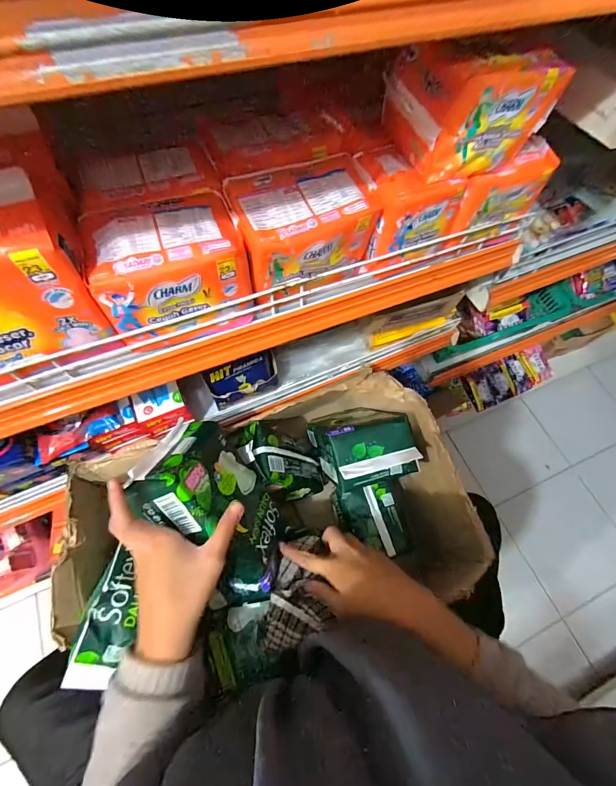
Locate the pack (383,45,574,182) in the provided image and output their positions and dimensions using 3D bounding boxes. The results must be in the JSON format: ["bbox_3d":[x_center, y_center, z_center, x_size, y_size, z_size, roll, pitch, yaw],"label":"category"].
[{"bbox_3d":[0.140,-0.264,0.312,0.118,0.078,0.095,-21,69,-12],"label":"pack"}]

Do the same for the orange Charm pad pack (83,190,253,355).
[{"bbox_3d":[-0.124,-0.113,0.324,0.121,0.102,0.082,-18,68,-11],"label":"orange Charm pad pack"}]

